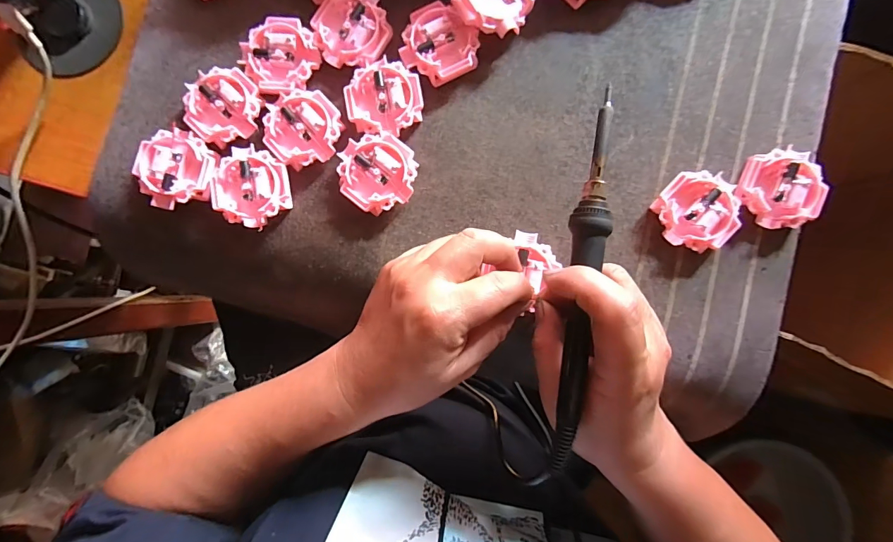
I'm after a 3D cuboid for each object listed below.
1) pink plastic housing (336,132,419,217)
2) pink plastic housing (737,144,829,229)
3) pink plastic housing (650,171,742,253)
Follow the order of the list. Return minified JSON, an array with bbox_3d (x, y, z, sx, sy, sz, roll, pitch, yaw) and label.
[{"bbox_3d":[-0.048,-0.068,0.277,0.054,0.014,0.052,0,87,2],"label":"pink plastic housing"},{"bbox_3d":[0.229,-0.056,0.272,0.050,0.015,0.054,0,87,2],"label":"pink plastic housing"},{"bbox_3d":[0.172,-0.041,0.272,0.053,0.015,0.051,0,87,2],"label":"pink plastic housing"}]

